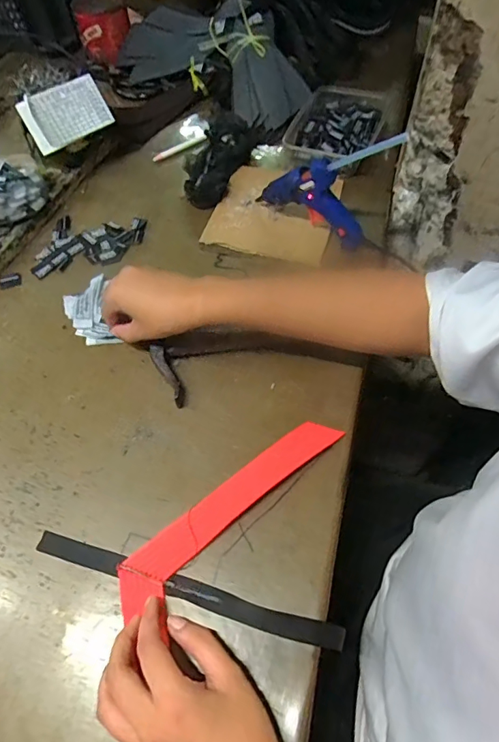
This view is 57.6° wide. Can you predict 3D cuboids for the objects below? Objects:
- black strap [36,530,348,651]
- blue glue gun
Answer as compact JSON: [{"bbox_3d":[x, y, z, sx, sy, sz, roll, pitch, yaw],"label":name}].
[{"bbox_3d":[-0.053,0.169,0.356,0.251,0.005,0.018,13,59,12],"label":"black strap"},{"bbox_3d":[0.072,-0.205,0.534,0.137,0.094,0.024,26,62,19],"label":"blue glue gun"}]

